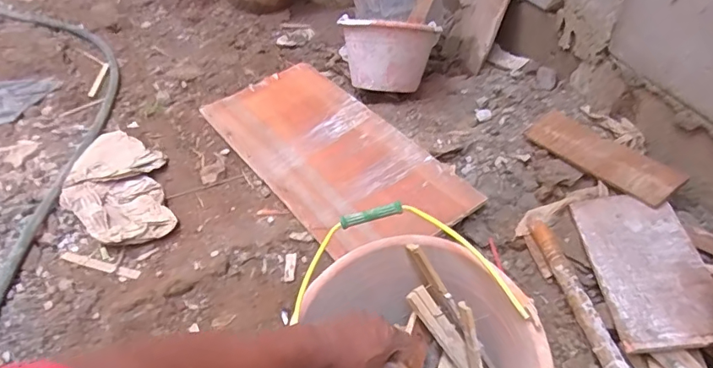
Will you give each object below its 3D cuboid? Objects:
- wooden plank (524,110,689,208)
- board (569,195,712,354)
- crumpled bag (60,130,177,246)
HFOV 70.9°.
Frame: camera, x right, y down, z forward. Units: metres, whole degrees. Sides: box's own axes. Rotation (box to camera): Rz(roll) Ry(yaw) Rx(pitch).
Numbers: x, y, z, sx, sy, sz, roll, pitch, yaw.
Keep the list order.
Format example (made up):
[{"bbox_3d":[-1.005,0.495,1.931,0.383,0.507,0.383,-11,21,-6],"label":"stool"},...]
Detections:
[{"bbox_3d":[0.492,-0.060,1.022,0.099,0.016,0.324,-34,43,-8],"label":"wooden plank"},{"bbox_3d":[0.483,0.131,0.838,0.160,0.010,0.309,-8,40,10],"label":"board"},{"bbox_3d":[-0.507,-0.004,1.053,0.201,0.047,0.376,-18,43,-13],"label":"crumpled bag"}]

